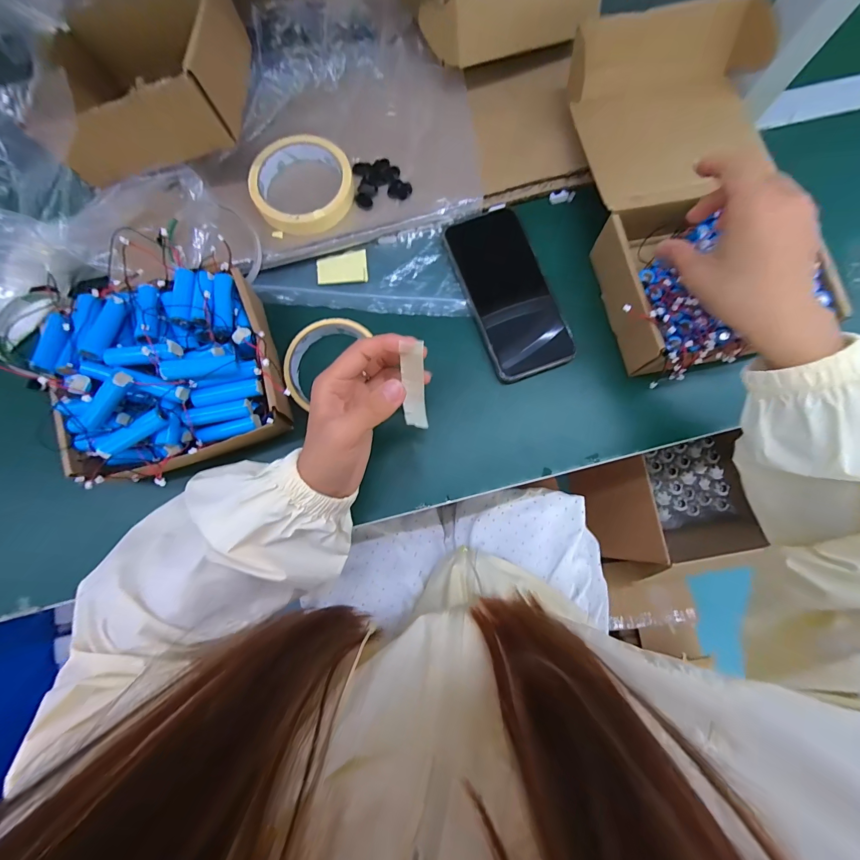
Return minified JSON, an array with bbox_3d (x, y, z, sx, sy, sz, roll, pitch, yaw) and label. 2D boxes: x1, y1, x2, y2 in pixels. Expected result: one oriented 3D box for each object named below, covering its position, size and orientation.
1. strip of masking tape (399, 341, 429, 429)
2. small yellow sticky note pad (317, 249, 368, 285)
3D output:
[{"bbox_3d":[-0.012,-0.033,0.274,0.017,0.072,0.010,-4,39,-2],"label":"strip of masking tape"},{"bbox_3d":[-0.087,-0.162,0.368,0.048,0.004,0.034,-5,80,-2],"label":"small yellow sticky note pad"}]

